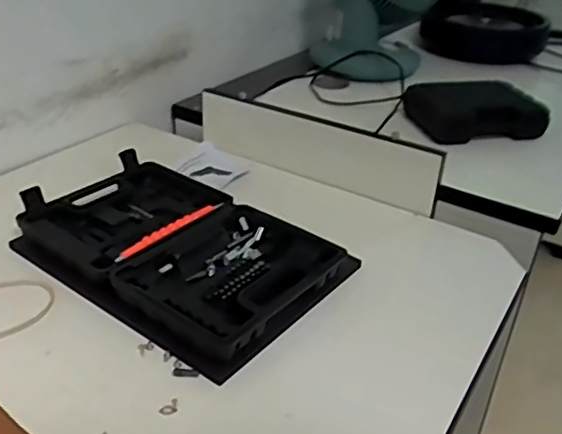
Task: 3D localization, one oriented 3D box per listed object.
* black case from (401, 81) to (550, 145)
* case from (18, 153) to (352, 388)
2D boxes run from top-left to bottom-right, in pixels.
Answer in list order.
[{"bbox_3d":[0.359,-0.200,1.116,0.256,0.039,0.191,-8,33,-18],"label":"black case"},{"bbox_3d":[-0.119,0.032,0.704,0.362,0.045,0.241,22,36,27],"label":"case"}]

